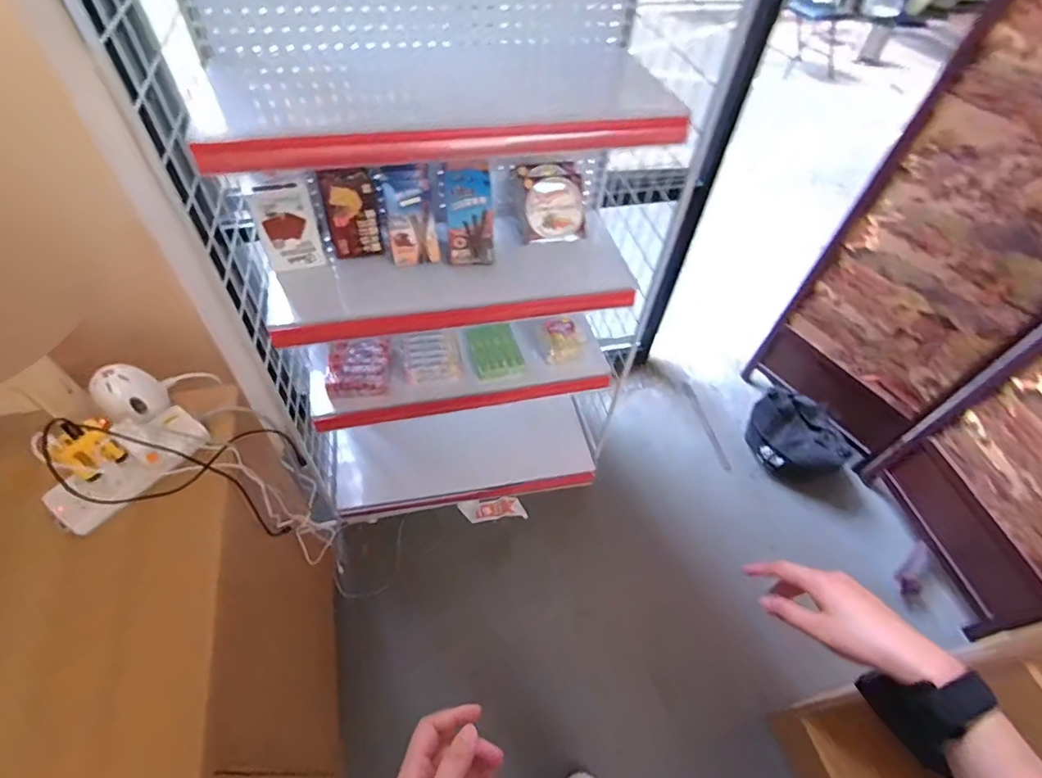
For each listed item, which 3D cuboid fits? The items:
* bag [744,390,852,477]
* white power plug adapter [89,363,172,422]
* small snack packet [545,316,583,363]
[{"bbox_3d":[0.841,0.146,1.575,0.220,0.218,0.274,-36,63,-27],"label":"bag"},{"bbox_3d":[-0.522,0.009,0.686,0.071,0.068,0.063,-35,62,-27],"label":"white power plug adapter"},{"bbox_3d":[0.094,-0.118,1.196,0.072,0.062,0.084,-18,56,-17],"label":"small snack packet"}]

